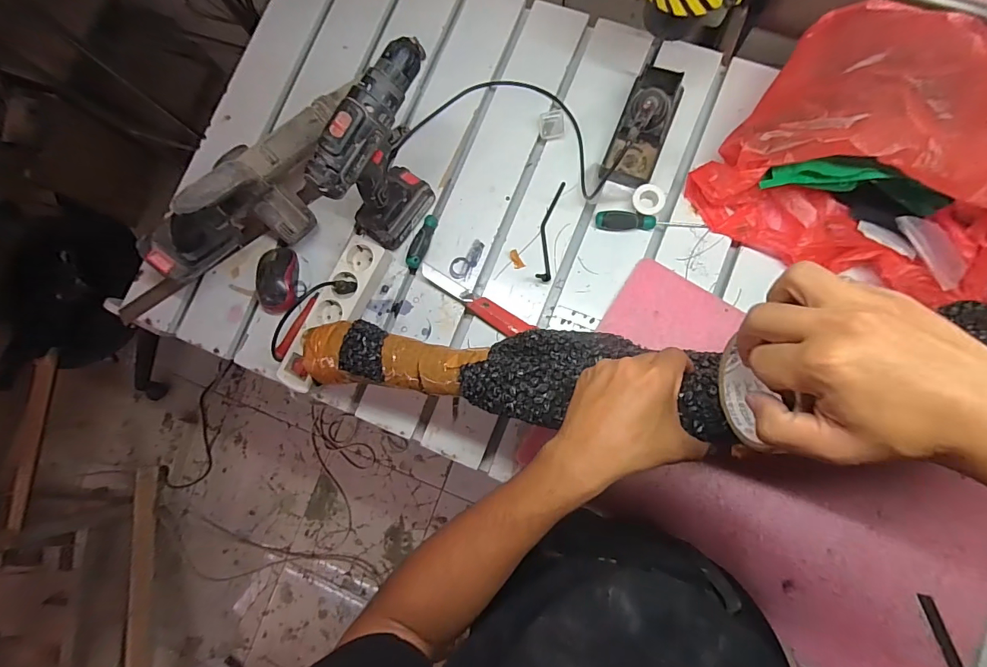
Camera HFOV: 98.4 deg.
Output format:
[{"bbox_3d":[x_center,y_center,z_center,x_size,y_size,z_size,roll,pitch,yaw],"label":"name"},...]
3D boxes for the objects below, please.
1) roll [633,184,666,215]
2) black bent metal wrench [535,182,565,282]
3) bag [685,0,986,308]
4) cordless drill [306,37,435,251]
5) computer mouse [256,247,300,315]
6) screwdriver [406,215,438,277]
[{"bbox_3d":[0.217,-0.186,0.595,0.043,0.019,0.041,-1,83,6],"label":"roll"},{"bbox_3d":[0.081,-0.149,0.611,0.024,0.016,0.146,9,84,7],"label":"black bent metal wrench"},{"bbox_3d":[0.501,-0.214,0.504,0.416,0.160,0.300,26,87,8],"label":"bag"},{"bbox_3d":[-0.142,-0.223,0.540,0.090,0.213,0.179,23,86,8],"label":"cordless drill"},{"bbox_3d":[-0.320,-0.080,0.630,0.059,0.033,0.100,2,84,6],"label":"computer mouse"},{"bbox_3d":[-0.106,-0.133,0.623,0.024,0.022,0.089,19,86,8],"label":"screwdriver"}]

